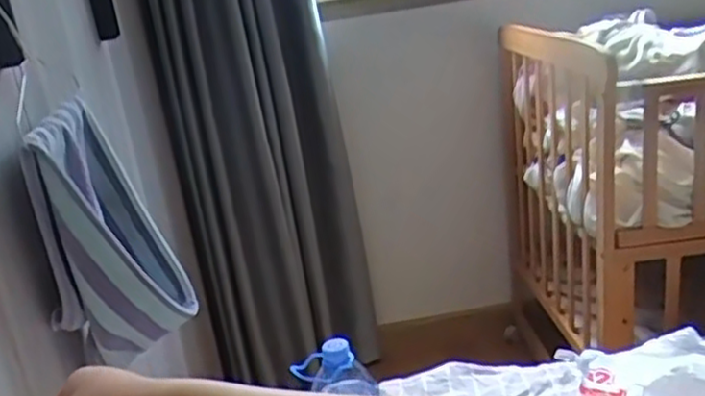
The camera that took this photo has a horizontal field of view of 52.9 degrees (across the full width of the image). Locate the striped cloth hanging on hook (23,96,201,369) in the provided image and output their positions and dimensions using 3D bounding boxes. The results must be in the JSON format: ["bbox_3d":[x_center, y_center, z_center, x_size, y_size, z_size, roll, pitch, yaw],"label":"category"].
[{"bbox_3d":[-0.298,0.039,0.876,0.156,0.272,0.221,-13,17,-15],"label":"striped cloth hanging on hook"}]

